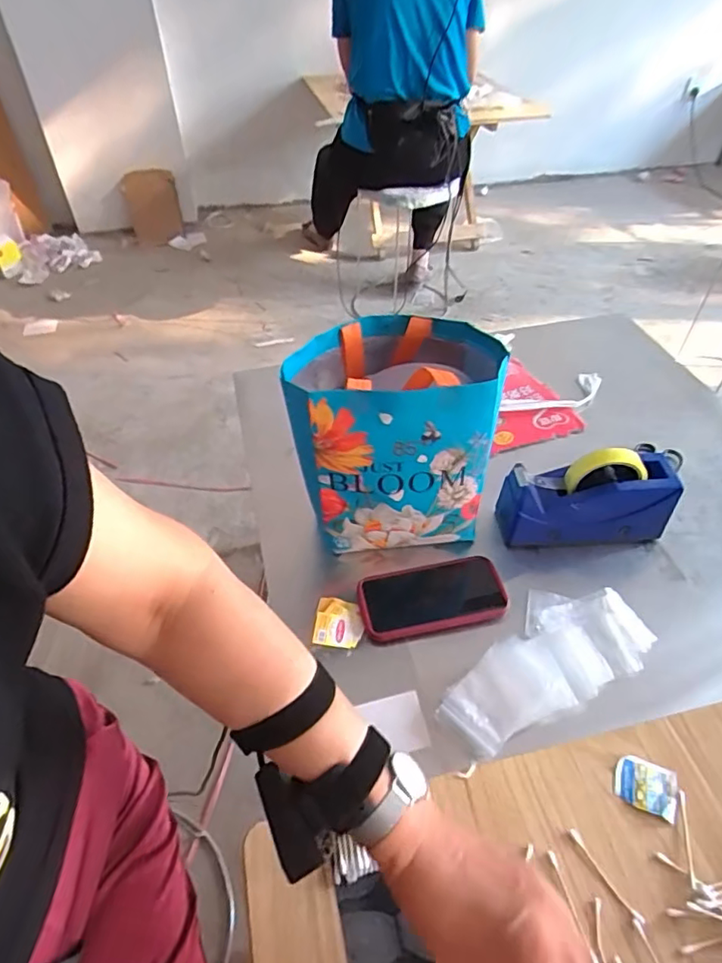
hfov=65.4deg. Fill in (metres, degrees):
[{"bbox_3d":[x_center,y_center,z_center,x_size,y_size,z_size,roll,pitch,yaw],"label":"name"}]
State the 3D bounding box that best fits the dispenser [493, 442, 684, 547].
[{"bbox_3d":[0.285,0.017,0.705,0.202,0.132,0.070,-5,47,-4],"label":"dispenser"}]

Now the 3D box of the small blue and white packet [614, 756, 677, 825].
[{"bbox_3d":[0.243,0.259,0.478,0.049,0.006,0.040,17,49,15],"label":"small blue and white packet"}]

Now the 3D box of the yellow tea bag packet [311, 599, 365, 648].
[{"bbox_3d":[-0.025,0.162,0.650,0.055,0.012,0.058,8,47,7],"label":"yellow tea bag packet"}]

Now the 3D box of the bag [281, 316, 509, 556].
[{"bbox_3d":[0.036,-0.060,0.694,0.222,0.235,0.181,0,47,0],"label":"bag"}]

